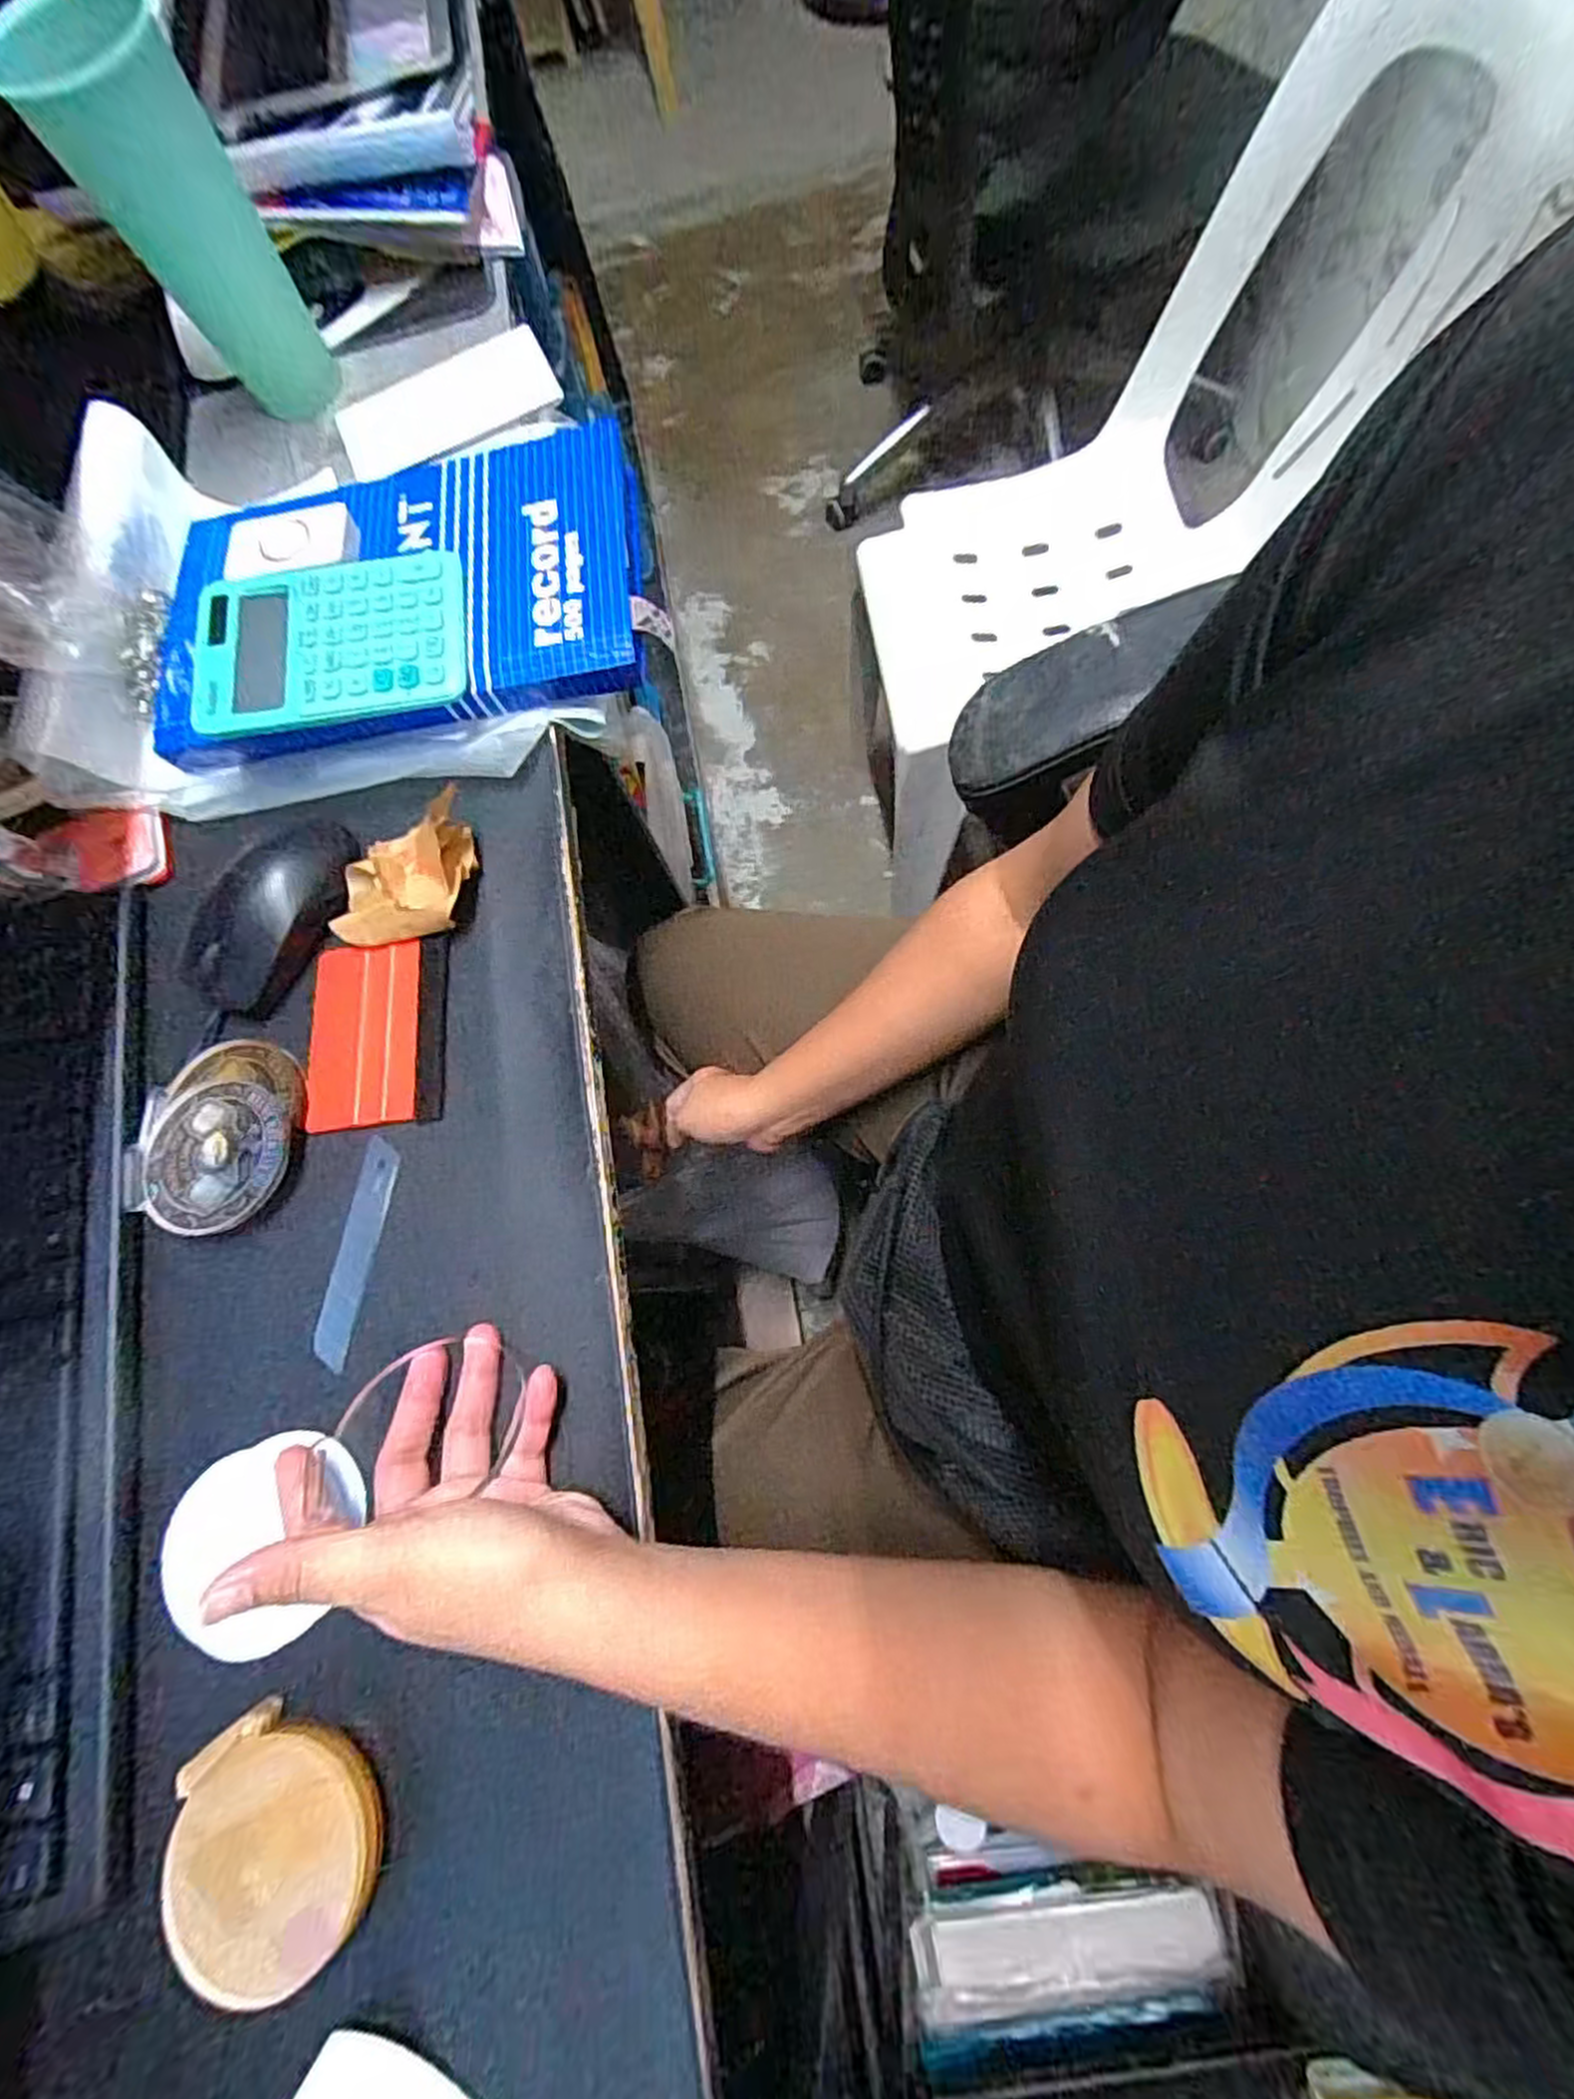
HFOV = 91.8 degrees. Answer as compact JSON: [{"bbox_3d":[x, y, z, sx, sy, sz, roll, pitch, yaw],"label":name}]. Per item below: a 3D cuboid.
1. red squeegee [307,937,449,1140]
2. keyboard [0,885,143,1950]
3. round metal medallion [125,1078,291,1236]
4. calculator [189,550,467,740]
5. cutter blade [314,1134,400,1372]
[{"bbox_3d":[-0.208,-0.010,0.386,0.069,0.009,0.096,-7,72,5],"label":"red squeegee"},{"bbox_3d":[-0.365,0.122,0.350,0.118,0.019,0.451,-15,71,-3],"label":"keyboard"},{"bbox_3d":[-0.283,0.051,0.371,0.080,0.007,0.072,0,73,7],"label":"round metal medallion"},{"bbox_3d":[-0.254,-0.228,0.423,0.150,0.007,0.102,-9,75,1],"label":"calculator"},{"bbox_3d":[-0.201,0.093,0.358,0.018,0.004,0.101,5,73,8],"label":"cutter blade"}]

